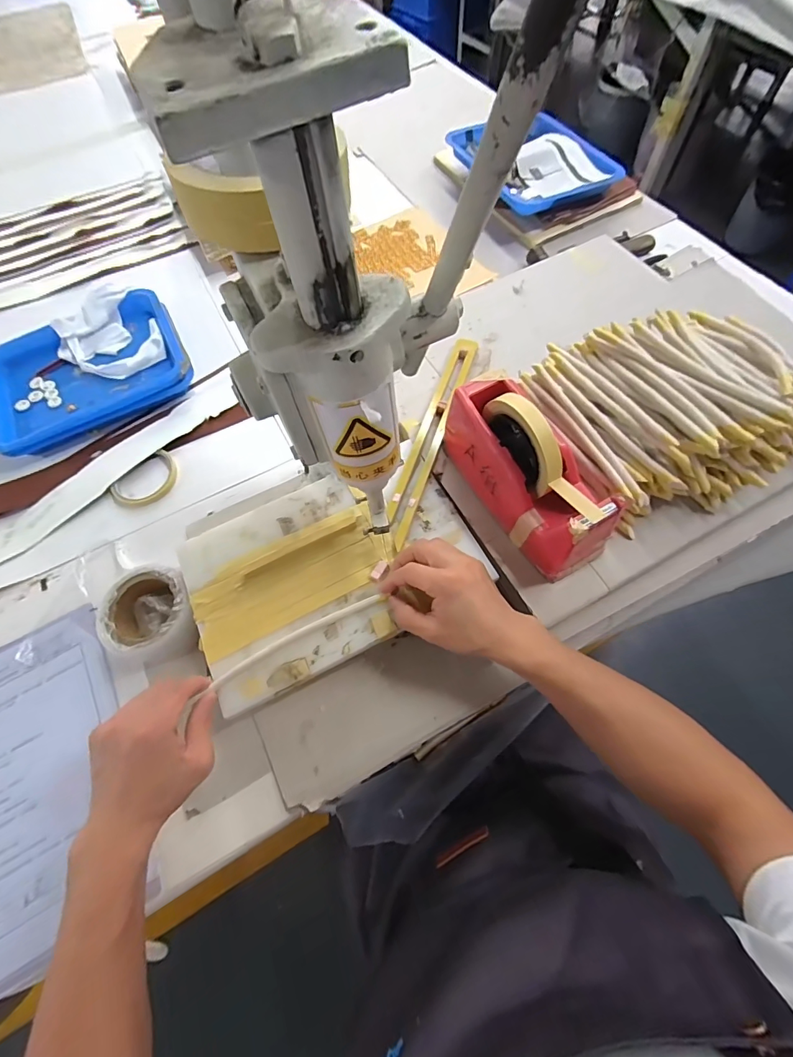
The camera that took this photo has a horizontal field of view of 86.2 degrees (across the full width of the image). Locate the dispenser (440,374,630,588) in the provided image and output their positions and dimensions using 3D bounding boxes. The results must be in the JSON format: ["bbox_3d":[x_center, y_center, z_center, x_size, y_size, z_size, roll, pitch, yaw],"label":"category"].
[{"bbox_3d":[0.131,-0.063,0.418,0.078,0.116,0.201,-30,67,-10],"label":"dispenser"}]

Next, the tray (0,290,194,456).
[{"bbox_3d":[-0.472,-0.247,0.644,0.283,0.042,0.208,-28,67,-9],"label":"tray"}]

